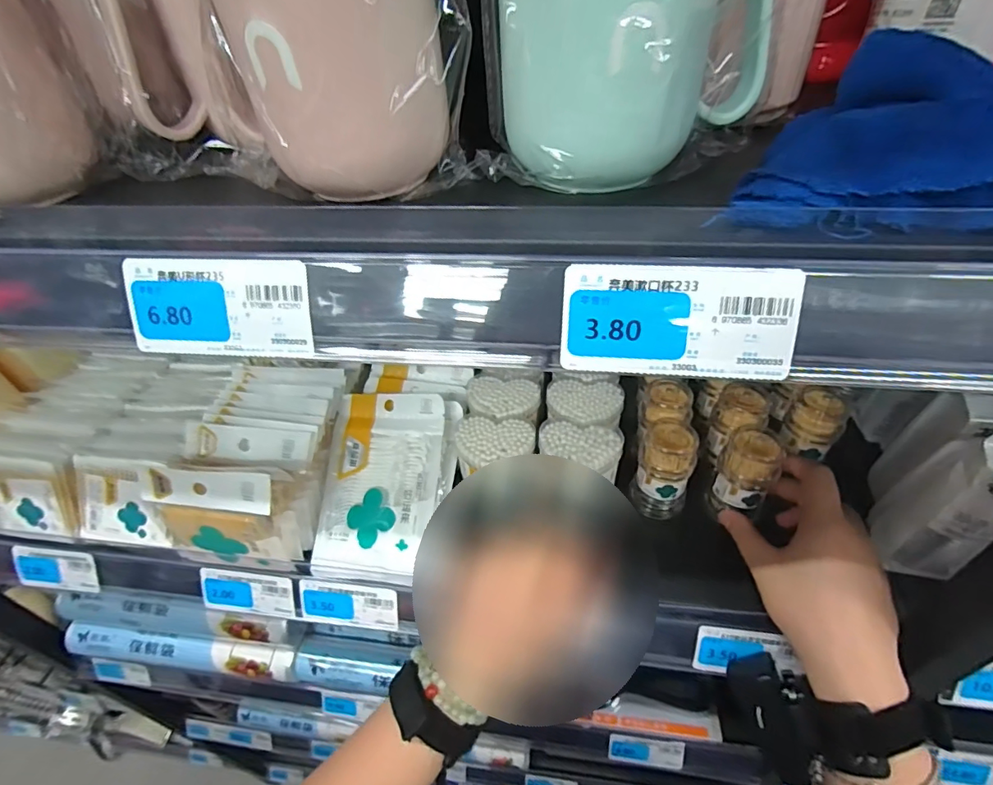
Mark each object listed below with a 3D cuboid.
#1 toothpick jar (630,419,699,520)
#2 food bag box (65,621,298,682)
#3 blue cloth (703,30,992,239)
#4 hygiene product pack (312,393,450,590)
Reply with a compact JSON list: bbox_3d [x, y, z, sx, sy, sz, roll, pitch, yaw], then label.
[{"bbox_3d":[0.137,0.062,0.403,0.042,0.083,0.045,-3,43,2],"label":"toothpick jar"},{"bbox_3d":[-0.377,0.306,0.587,0.275,0.036,0.034,2,44,7],"label":"food bag box"},{"bbox_3d":[0.162,-0.080,0.164,0.144,0.043,0.060,14,47,20],"label":"blue cloth"},{"bbox_3d":[-0.090,0.075,0.403,0.102,0.020,0.148,2,74,15],"label":"hygiene product pack"}]

